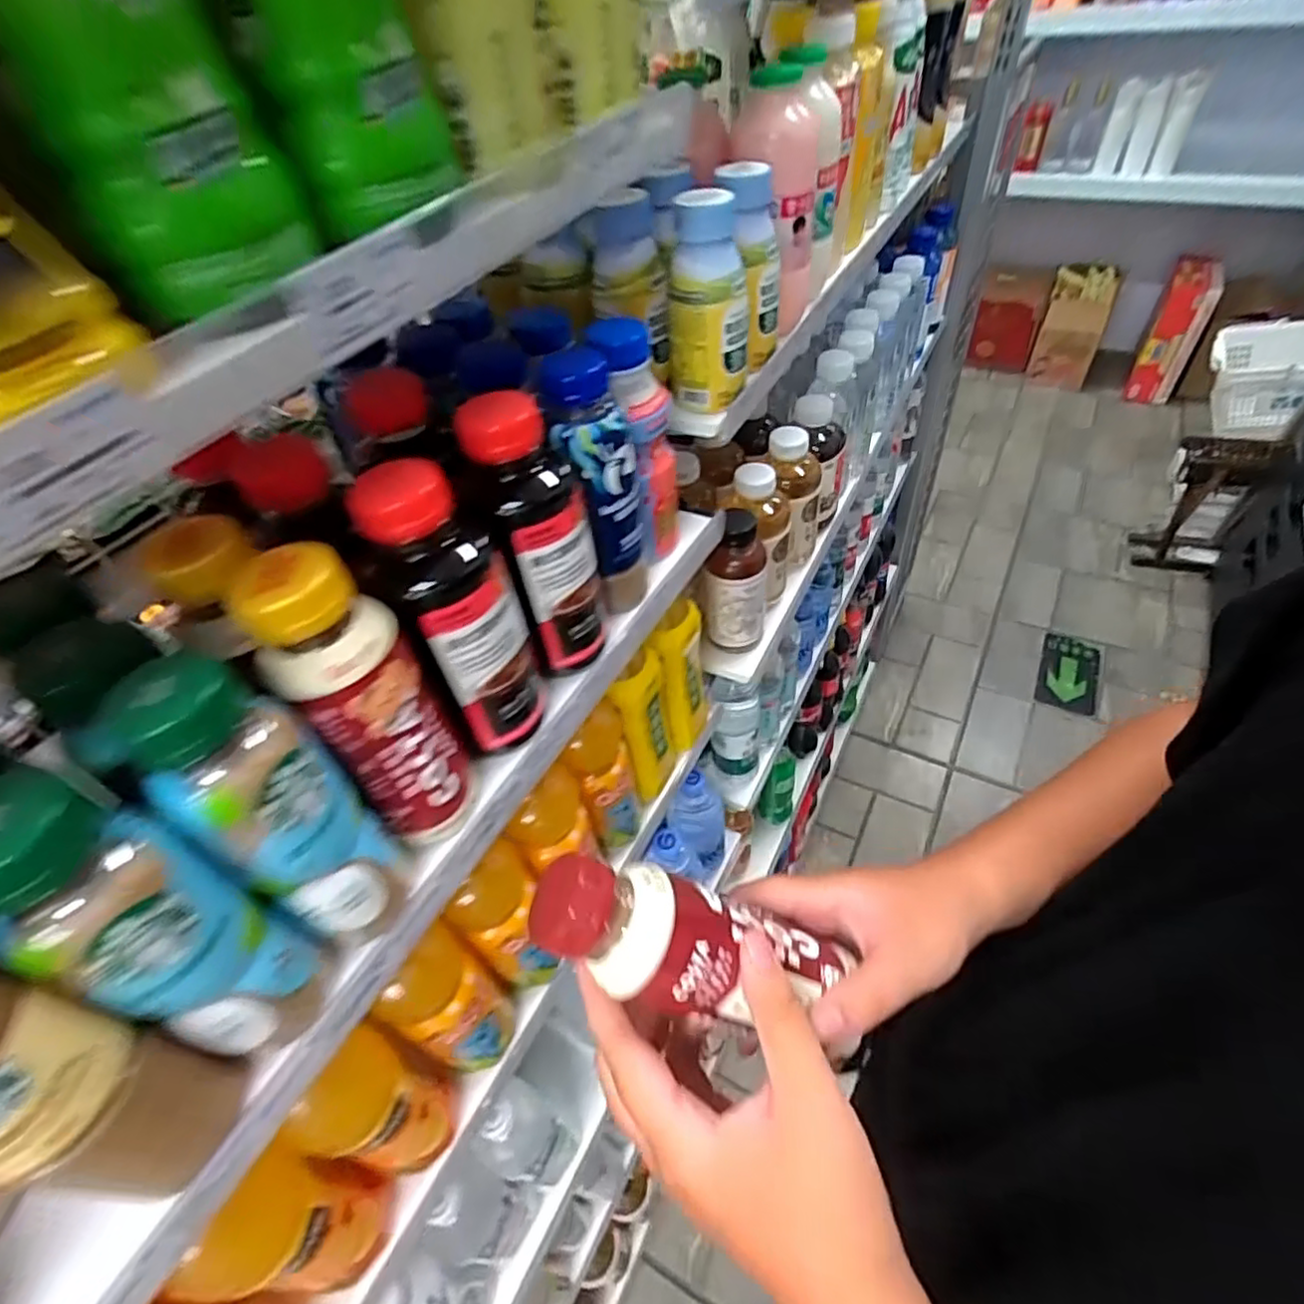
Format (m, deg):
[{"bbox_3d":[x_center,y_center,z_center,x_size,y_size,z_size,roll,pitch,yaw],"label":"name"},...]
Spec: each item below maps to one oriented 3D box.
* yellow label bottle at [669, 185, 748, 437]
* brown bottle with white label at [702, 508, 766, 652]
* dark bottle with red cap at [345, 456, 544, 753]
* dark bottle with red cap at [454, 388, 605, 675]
[{"bbox_3d":[0.040,-0.230,0.458,0.057,0.136,0.056,4,49,11],"label":"yellow label bottle"},{"bbox_3d":[0.084,-0.069,0.654,0.063,0.150,0.058,-1,48,6],"label":"brown bottle with white label"},{"bbox_3d":[-0.096,-0.018,0.346,0.060,0.161,0.060,-20,49,-10],"label":"dark bottle with red cap"},{"bbox_3d":[-0.061,-0.061,0.379,0.055,0.161,0.051,-16,48,-7],"label":"dark bottle with red cap"}]

